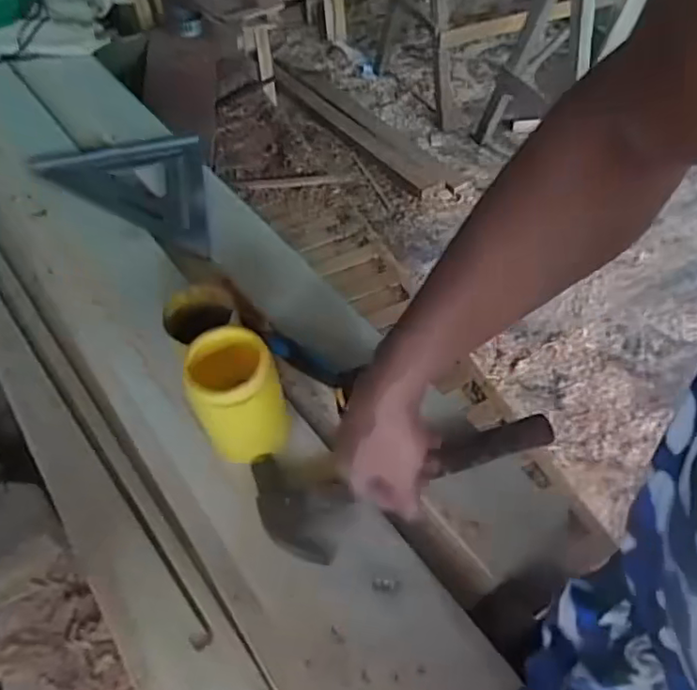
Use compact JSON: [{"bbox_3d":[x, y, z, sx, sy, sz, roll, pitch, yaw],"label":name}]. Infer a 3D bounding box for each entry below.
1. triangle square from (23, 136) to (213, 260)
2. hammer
[{"bbox_3d":[-0.340,-0.291,1.003,0.393,0.026,0.195,28,57,21],"label":"triangle square"},{"bbox_3d":[0.068,0.134,0.647,0.331,0.040,0.117,-14,53,-9],"label":"hammer"}]

